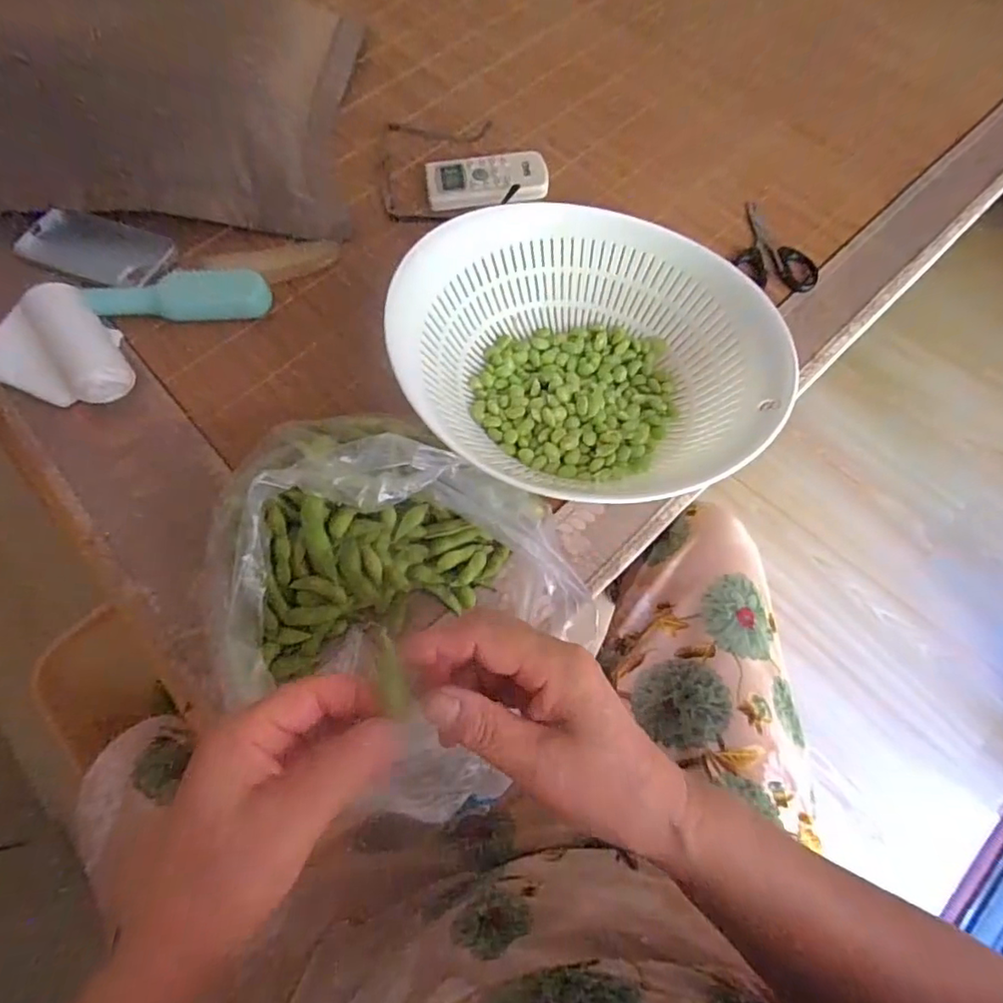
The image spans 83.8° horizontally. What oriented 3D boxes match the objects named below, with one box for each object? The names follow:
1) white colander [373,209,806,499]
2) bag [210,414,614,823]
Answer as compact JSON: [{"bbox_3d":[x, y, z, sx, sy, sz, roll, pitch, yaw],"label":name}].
[{"bbox_3d":[0.061,-0.108,0.441,0.243,0.096,0.262,0,69,1],"label":"white colander"},{"bbox_3d":[-0.074,0.061,0.376,0.250,0.104,0.211,33,71,14],"label":"bag"}]

